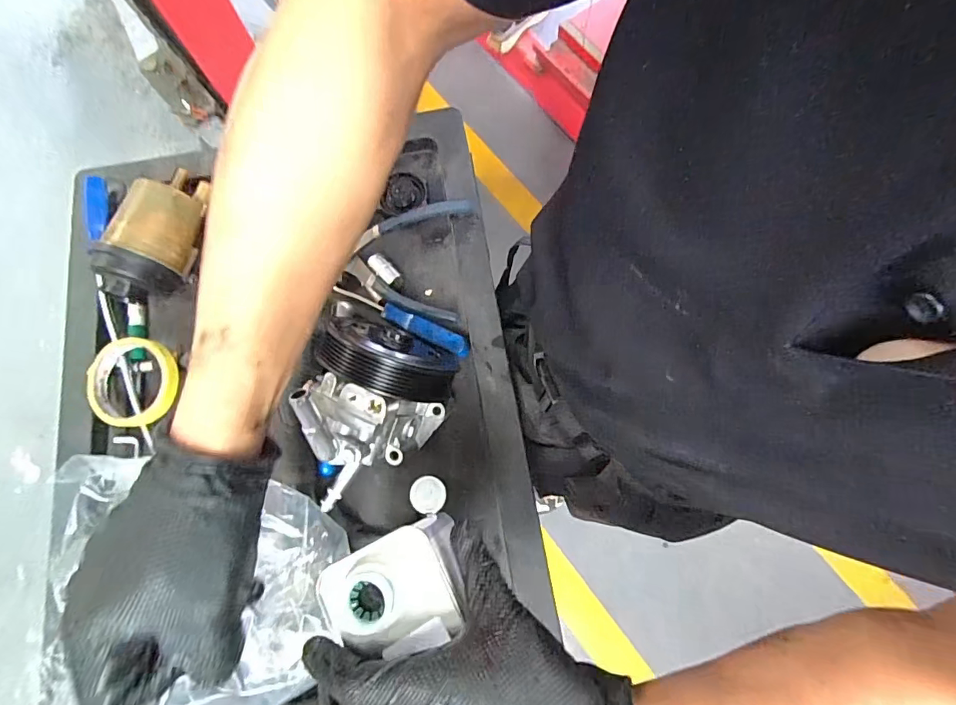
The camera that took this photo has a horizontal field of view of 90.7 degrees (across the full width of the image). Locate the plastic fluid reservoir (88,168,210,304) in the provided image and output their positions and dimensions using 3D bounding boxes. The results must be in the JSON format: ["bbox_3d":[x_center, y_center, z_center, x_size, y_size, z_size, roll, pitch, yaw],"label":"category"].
[{"bbox_3d":[-0.337,-0.126,0.501,0.066,0.070,0.153,20,76,7],"label":"plastic fluid reservoir"}]

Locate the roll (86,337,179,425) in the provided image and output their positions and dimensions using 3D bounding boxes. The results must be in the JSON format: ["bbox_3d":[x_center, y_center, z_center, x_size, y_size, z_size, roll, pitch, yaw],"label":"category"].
[{"bbox_3d":[-0.351,0.027,0.482,0.085,0.018,0.090,0,75,2],"label":"roll"}]

